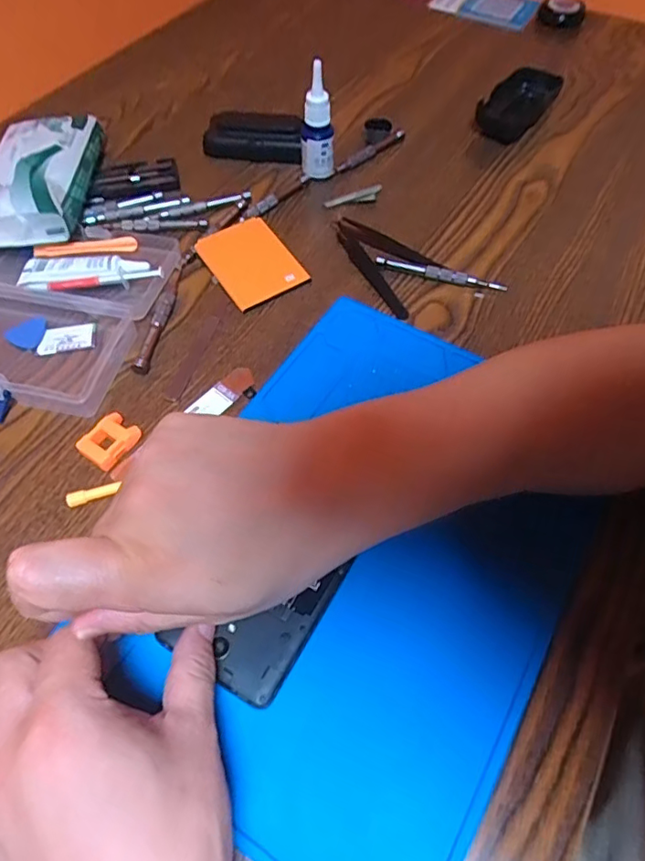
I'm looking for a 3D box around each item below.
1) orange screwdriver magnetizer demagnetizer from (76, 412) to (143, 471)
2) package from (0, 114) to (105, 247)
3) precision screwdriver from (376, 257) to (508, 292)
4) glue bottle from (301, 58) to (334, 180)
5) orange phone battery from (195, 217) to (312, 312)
[{"bbox_3d":[-0.138,0.007,0.356,0.027,0.013,0.035,33,64,19],"label":"orange screwdriver magnetizer demagnetizer"},{"bbox_3d":[-0.251,-0.223,0.477,0.085,0.043,0.166,-3,58,-2],"label":"package"},{"bbox_3d":[0.096,-0.127,0.441,0.104,0.009,0.009,15,60,9],"label":"precision screwdriver"},{"bbox_3d":[-0.005,-0.268,0.480,0.025,0.090,0.022,-16,60,-10],"label":"glue bottle"},{"bbox_3d":[-0.058,-0.140,0.448,0.062,0.005,0.080,-32,73,-16],"label":"orange phone battery"}]

